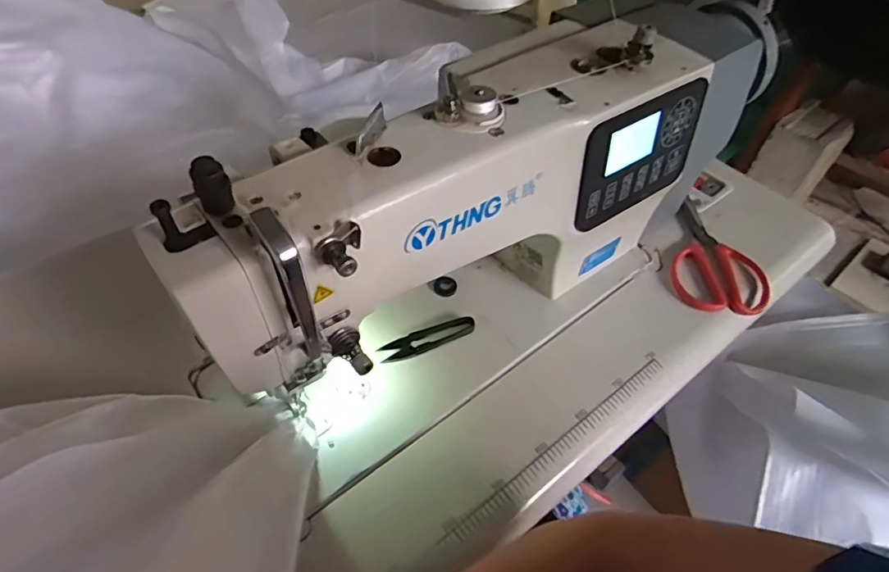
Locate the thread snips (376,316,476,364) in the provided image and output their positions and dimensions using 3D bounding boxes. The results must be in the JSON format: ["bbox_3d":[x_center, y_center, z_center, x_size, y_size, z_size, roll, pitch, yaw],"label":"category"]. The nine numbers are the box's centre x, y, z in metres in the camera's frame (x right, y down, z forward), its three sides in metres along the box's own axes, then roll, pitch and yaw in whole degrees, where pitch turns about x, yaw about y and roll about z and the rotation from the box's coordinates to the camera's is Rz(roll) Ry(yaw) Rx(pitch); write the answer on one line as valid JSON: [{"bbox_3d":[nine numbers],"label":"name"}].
[{"bbox_3d":[-0.016,0.051,0.522,0.097,0.010,0.026,-21,55,-19],"label":"thread snips"}]

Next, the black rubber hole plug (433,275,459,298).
[{"bbox_3d":[0.001,0.000,0.571,0.026,0.005,0.026,2,51,-2],"label":"black rubber hole plug"}]

